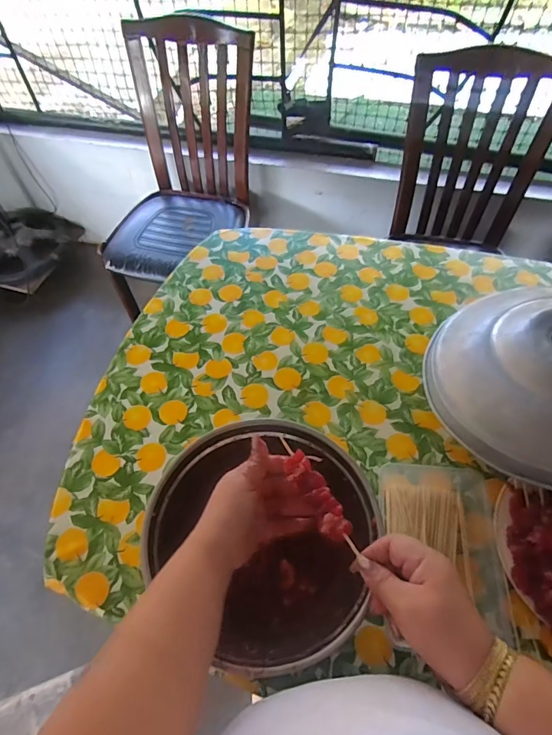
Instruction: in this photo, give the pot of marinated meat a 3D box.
[{"bbox_3d":[-0.009,0.216,0.557,0.268,0.150,0.250,-1,58,2],"label":"pot of marinated meat"}]

